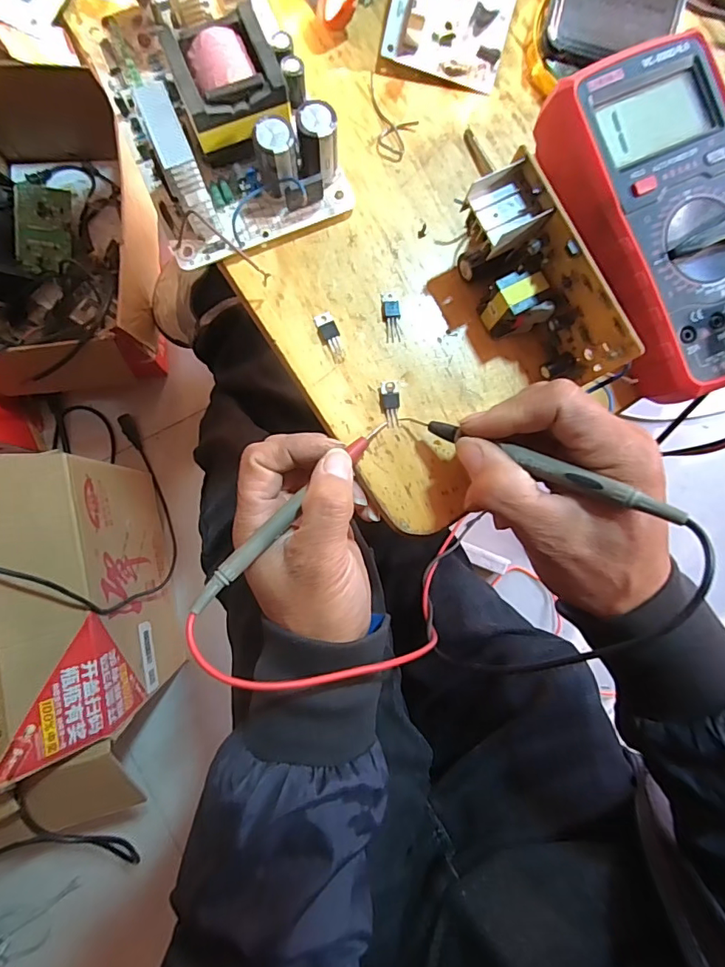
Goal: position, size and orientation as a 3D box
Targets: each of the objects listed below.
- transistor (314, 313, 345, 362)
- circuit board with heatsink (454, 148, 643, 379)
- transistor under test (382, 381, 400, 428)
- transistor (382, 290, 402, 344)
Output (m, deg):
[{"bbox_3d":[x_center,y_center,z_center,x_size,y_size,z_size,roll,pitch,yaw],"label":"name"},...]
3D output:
[{"bbox_3d":[-0.018,-0.086,0.288,0.010,0.004,0.030,-26,88,-5],"label":"transistor"},{"bbox_3d":[0.091,-0.103,0.262,0.036,0.056,0.113,-29,88,-5],"label":"circuit board with heatsink"},{"bbox_3d":[0.017,-0.047,0.286,0.010,0.004,0.026,-5,86,-4],"label":"transistor under test"},{"bbox_3d":[0.017,-0.100,0.291,0.010,0.004,0.030,-3,86,-3],"label":"transistor"}]

